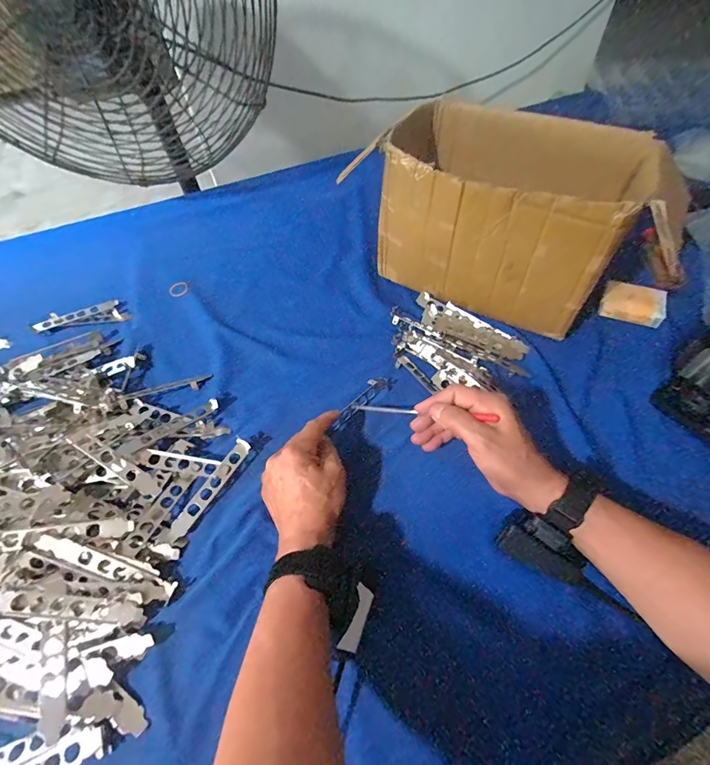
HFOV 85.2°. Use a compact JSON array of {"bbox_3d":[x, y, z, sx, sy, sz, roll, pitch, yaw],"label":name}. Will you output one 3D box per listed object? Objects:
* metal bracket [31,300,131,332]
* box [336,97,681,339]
[{"bbox_3d":[-0.419,-0.100,0.591,0.124,0.013,0.037,-17,55,-10],"label":"metal bracket"},{"bbox_3d":[0.221,-0.230,0.525,0.353,0.174,0.232,28,61,23],"label":"box"}]

